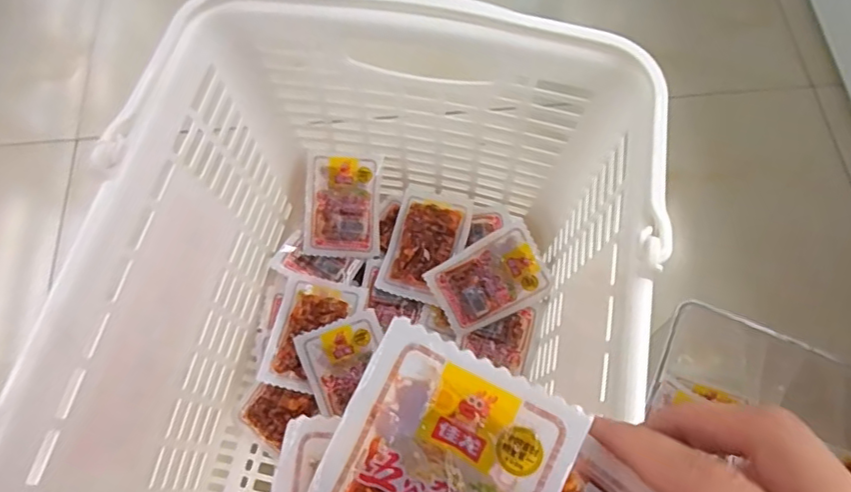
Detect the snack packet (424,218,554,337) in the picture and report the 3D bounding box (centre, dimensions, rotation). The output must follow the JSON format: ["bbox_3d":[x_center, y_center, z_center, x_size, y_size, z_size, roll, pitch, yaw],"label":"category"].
[{"bbox_3d":[0.054,0.028,0.468,0.091,0.008,0.065,-29,96,1],"label":"snack packet"}]

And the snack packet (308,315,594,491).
[{"bbox_3d":[0.000,0.078,0.173,0.068,0.005,0.092,25,85,14],"label":"snack packet"}]

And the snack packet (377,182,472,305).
[{"bbox_3d":[-0.002,-0.002,0.482,0.064,0.018,0.093,17,83,20],"label":"snack packet"}]

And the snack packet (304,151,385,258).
[{"bbox_3d":[-0.072,-0.035,0.497,0.064,0.007,0.090,5,102,3],"label":"snack packet"}]

